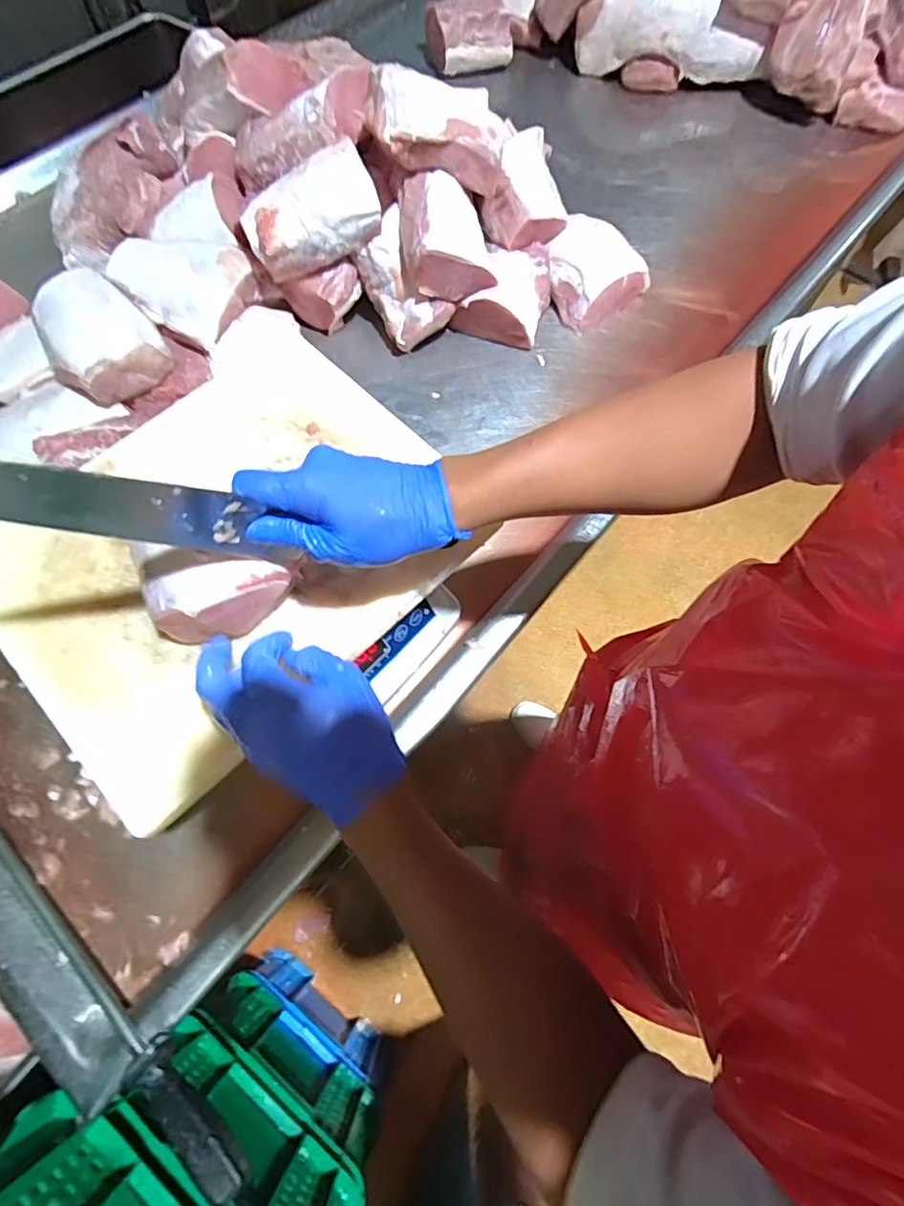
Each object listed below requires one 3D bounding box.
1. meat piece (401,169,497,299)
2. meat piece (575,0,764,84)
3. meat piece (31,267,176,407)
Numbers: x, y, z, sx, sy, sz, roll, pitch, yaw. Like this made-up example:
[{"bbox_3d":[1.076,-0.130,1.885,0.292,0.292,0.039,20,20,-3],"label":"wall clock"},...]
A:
[{"bbox_3d":[-0.009,-0.481,0.714,0.117,0.089,0.127,-7,68,-2],"label":"meat piece"},{"bbox_3d":[0.392,-1.025,0.990,0.314,0.139,0.084,4,68,2],"label":"meat piece"},{"bbox_3d":[-0.443,-0.335,0.673,0.129,0.060,0.178,-35,72,-13],"label":"meat piece"}]

